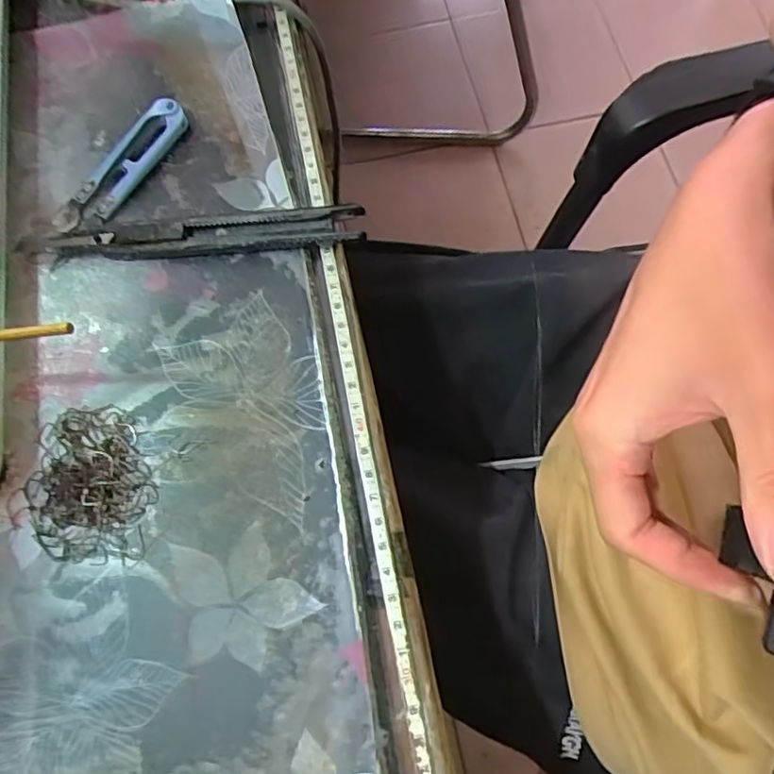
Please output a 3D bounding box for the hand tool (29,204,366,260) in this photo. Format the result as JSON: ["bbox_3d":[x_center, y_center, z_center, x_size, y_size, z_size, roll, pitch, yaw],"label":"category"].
[{"bbox_3d":[-0.087,-0.071,0.279,0.147,0.012,0.017,-4,72,0],"label":"hand tool"}]

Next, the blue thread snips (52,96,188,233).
[{"bbox_3d":[-0.130,-0.108,0.289,0.024,0.012,0.083,34,76,11],"label":"blue thread snips"}]

